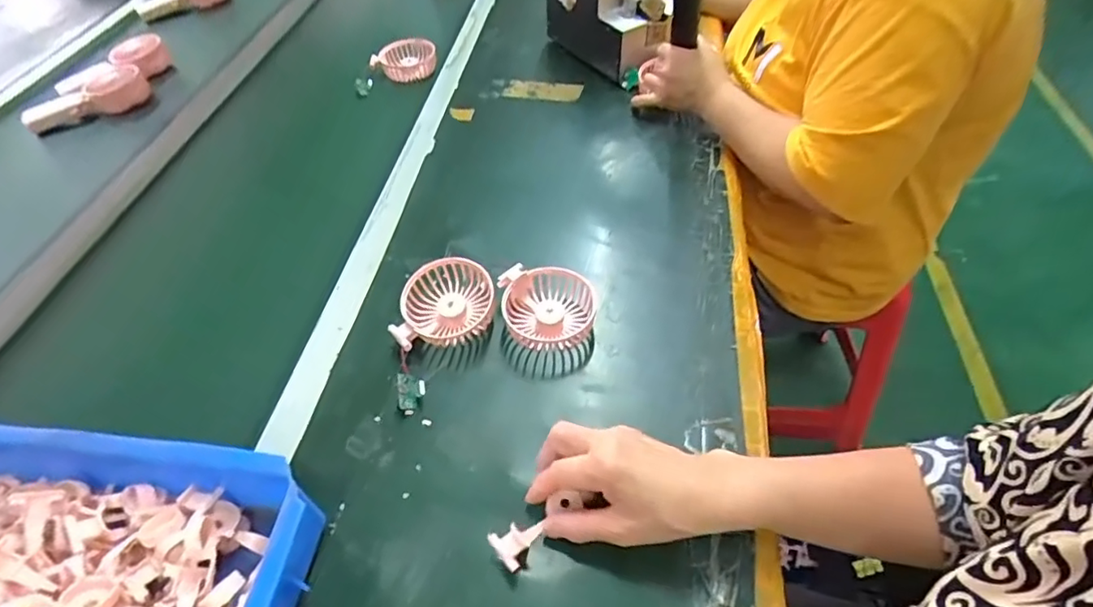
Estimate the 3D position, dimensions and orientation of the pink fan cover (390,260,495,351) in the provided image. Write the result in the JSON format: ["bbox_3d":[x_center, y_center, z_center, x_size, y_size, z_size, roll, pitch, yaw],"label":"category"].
[{"bbox_3d":[-0.098,0.002,0.563,0.093,0.045,0.088,-5,50,1],"label":"pink fan cover"}]

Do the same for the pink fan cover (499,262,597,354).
[{"bbox_3d":[0.000,0.008,0.562,0.101,0.042,0.092,-5,50,1],"label":"pink fan cover"}]

